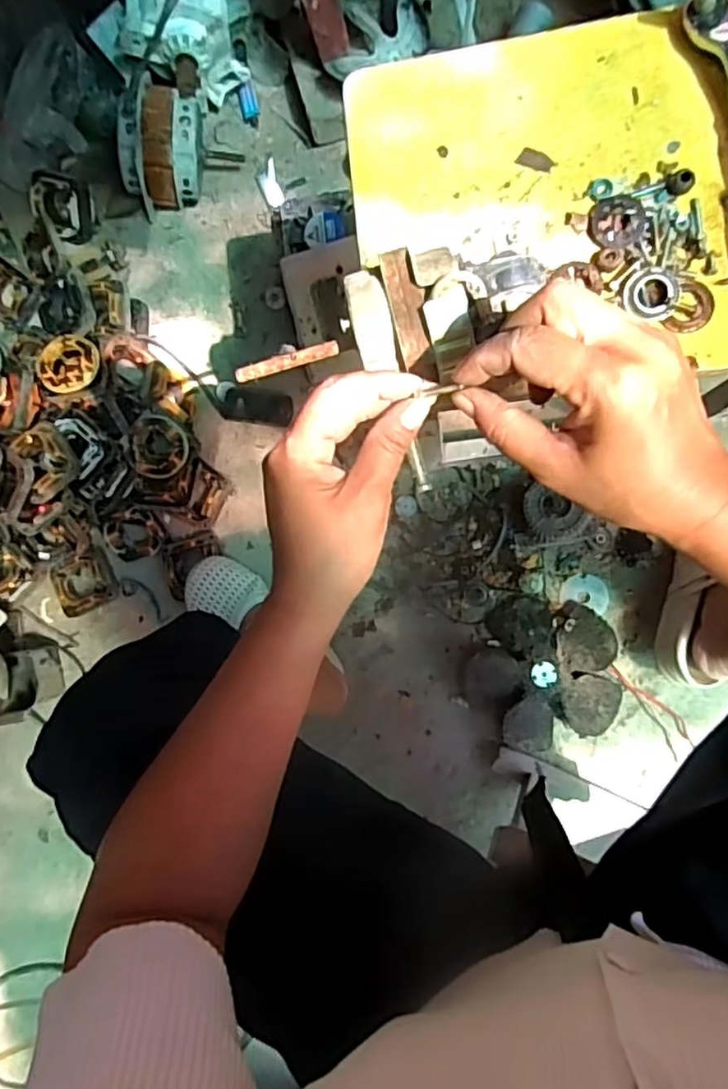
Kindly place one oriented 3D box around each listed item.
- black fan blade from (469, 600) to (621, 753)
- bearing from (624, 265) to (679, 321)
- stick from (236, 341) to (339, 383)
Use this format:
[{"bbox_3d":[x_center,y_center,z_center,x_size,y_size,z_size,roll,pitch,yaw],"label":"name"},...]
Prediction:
[{"bbox_3d":[0.228,0.162,0.821,0.177,0.033,0.180,-9,86,9],"label":"black fan blade"},{"bbox_3d":[0.183,-0.160,0.408,0.033,0.006,0.032,0,87,9],"label":"bearing"},{"bbox_3d":[-0.047,-0.114,0.401,0.065,0.007,0.009,-17,85,8],"label":"stick"}]

